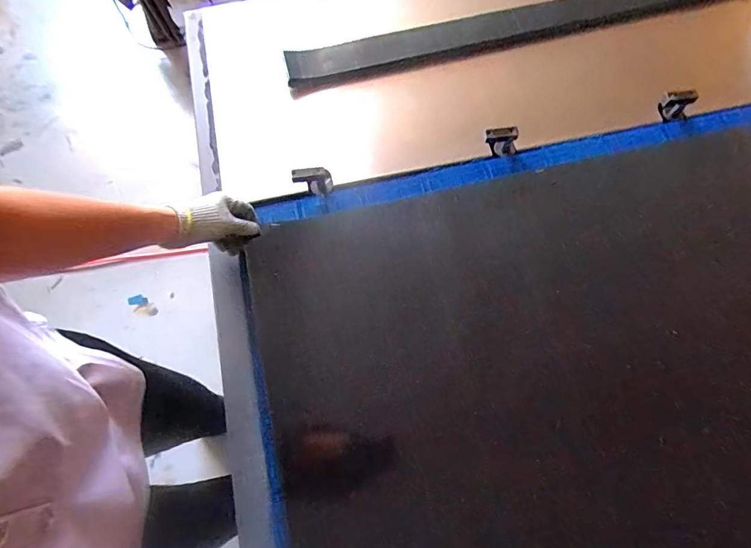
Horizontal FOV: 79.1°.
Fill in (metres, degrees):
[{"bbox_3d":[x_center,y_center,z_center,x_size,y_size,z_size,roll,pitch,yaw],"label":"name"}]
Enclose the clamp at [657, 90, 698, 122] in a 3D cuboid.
[{"bbox_3d":[0.484,-0.272,0.730,0.042,0.048,0.034,9,70,5],"label":"clamp"}]

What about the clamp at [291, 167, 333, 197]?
[{"bbox_3d":[-0.097,-0.143,0.711,0.057,0.056,0.027,-14,70,-4],"label":"clamp"}]

